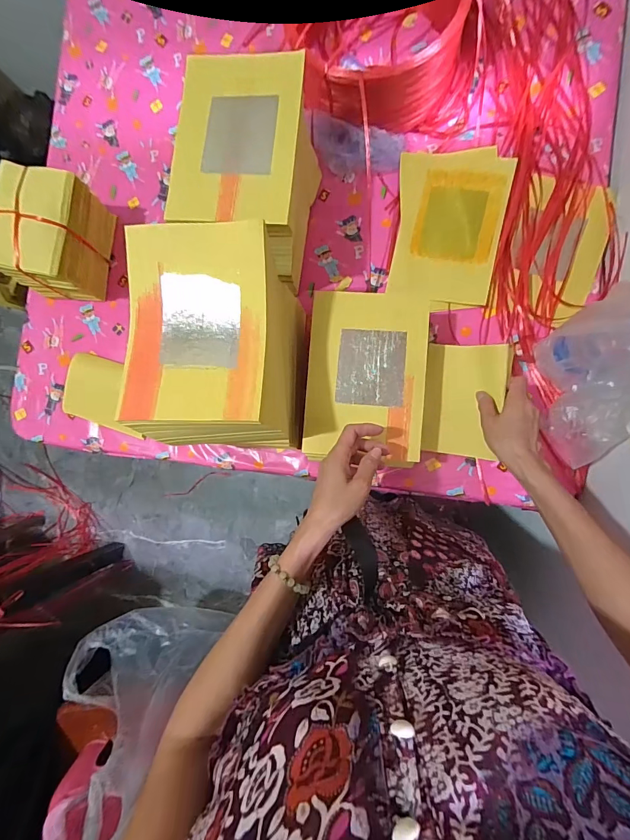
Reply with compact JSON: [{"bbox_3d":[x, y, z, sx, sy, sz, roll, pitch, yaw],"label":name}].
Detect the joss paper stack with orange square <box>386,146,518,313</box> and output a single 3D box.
[{"bbox_3d":[0.217,-0.311,0.627,0.168,0.018,0.252,6,88,8],"label":"joss paper stack with orange square"}]

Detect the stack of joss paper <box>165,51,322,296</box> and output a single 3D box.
[{"bbox_3d":[-0.084,-0.331,0.580,0.173,0.196,0.282,6,88,8],"label":"stack of joss paper"}]

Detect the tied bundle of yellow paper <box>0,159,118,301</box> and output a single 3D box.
[{"bbox_3d":[-0.430,-0.302,0.636,0.117,0.133,0.168,12,89,8],"label":"tied bundle of yellow paper"}]

